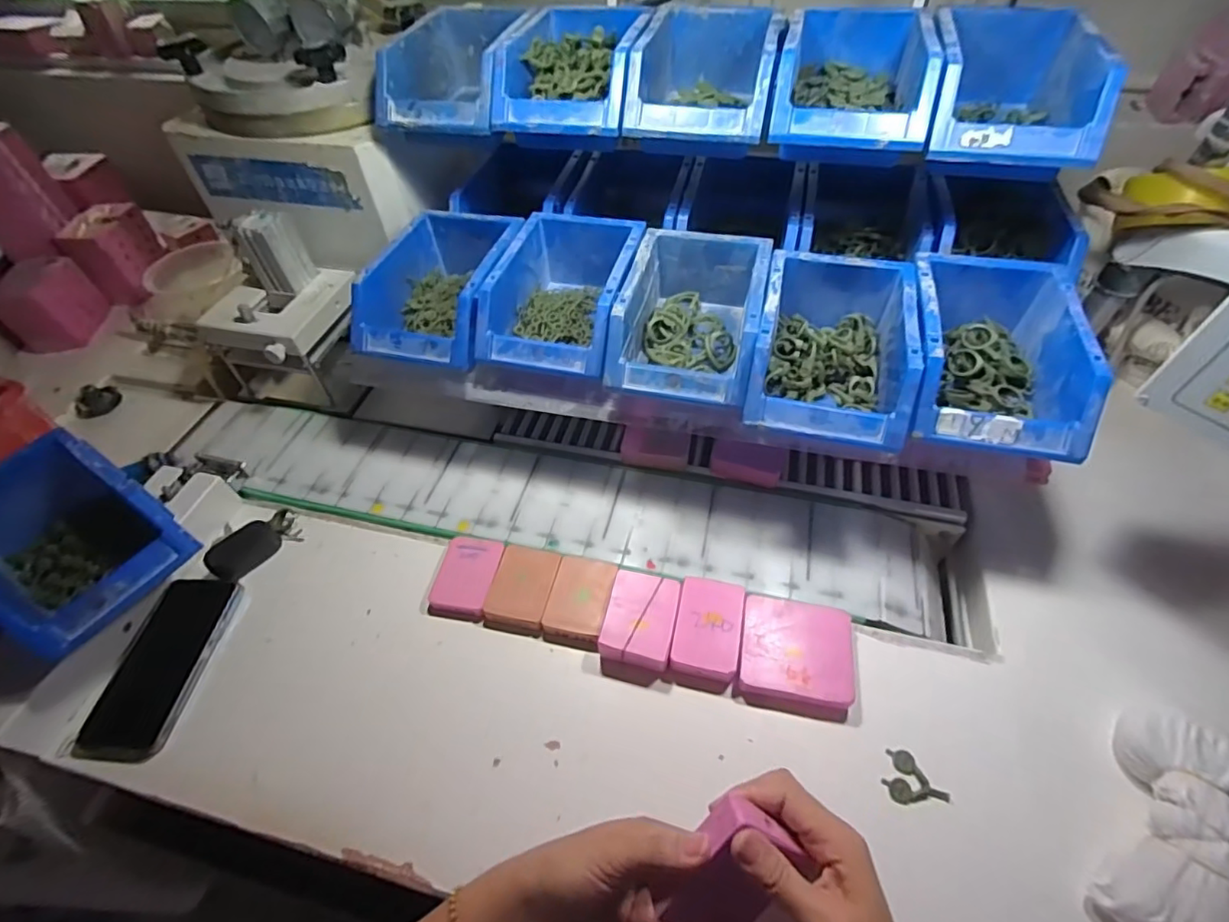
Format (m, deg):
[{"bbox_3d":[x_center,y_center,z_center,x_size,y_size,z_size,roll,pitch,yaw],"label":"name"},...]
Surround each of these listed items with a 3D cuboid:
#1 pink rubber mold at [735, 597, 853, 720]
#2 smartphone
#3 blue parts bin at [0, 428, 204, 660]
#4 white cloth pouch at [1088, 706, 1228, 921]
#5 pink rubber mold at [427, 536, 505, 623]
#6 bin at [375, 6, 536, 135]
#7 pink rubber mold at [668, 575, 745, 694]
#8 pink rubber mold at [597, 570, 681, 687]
[{"bbox_3d":[0.148,0.157,0.456,0.087,0.019,0.088,10,54,10],"label":"pink rubber mold"},{"bbox_3d":[-0.388,0.174,0.481,0.073,0.015,0.149,3,53,5],"label":"smartphone"},{"bbox_3d":[-0.464,0.063,0.471,0.186,0.080,0.123,26,57,22],"label":"blue parts bin"},{"bbox_3d":[0.368,0.237,0.357,0.075,0.046,0.150,28,59,22],"label":"white cloth pouch"},{"bbox_3d":[-0.136,0.106,0.516,0.057,0.011,0.075,7,53,8],"label":"pink rubber mold"},{"bbox_3d":[-0.156,-0.404,0.582,0.127,0.070,0.195,7,52,8],"label":"bin"},{"bbox_3d":[0.078,0.143,0.468,0.052,0.021,0.085,10,54,10],"label":"pink rubber mold"},{"bbox_3d":[0.021,0.138,0.470,0.056,0.031,0.082,10,54,11],"label":"pink rubber mold"}]

